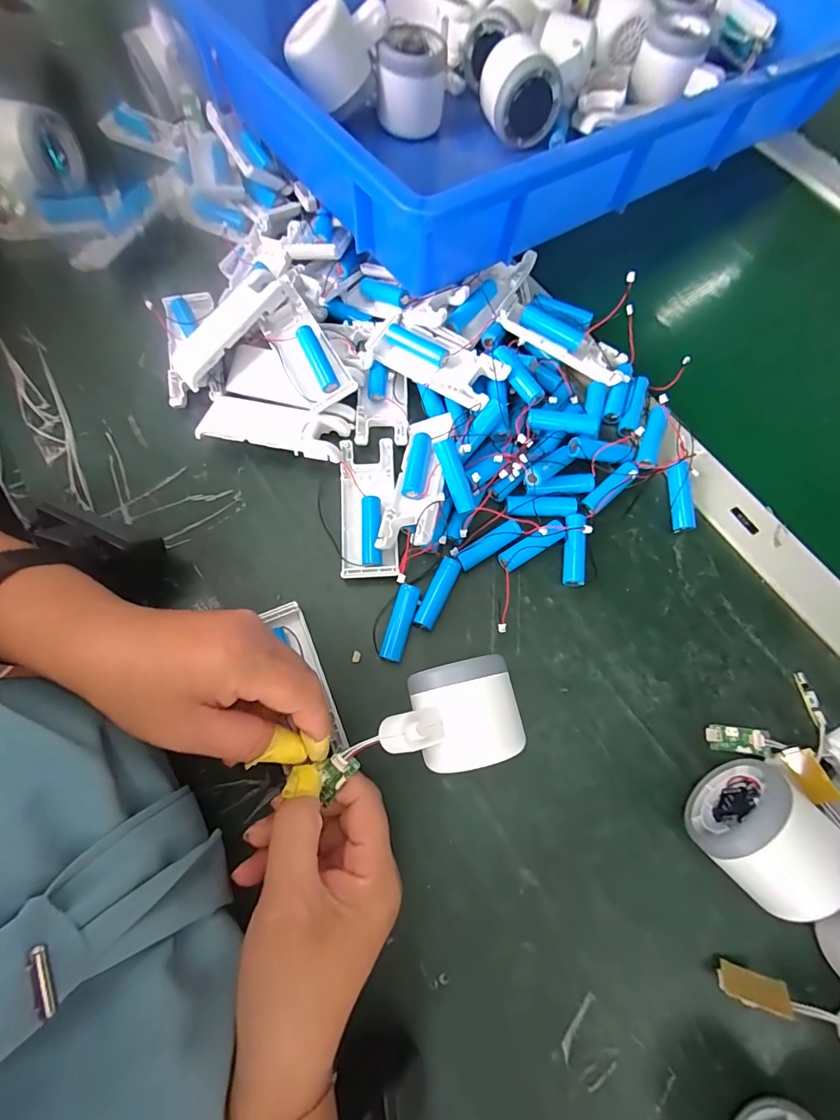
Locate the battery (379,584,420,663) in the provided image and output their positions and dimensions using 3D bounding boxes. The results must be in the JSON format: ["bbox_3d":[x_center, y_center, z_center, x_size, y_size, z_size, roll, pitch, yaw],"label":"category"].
[{"bbox_3d":[-0.013,0.042,0.299,0.015,0.014,0.050,16,74,4],"label":"battery"}]

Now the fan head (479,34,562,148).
[{"bbox_3d":[0.084,-0.398,0.386,0.065,0.062,0.048,-12,74,-5],"label":"fan head"}]

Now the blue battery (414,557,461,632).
[{"bbox_3d":[0.012,0.023,0.306,0.015,0.011,0.050,26,74,7],"label":"blue battery"}]

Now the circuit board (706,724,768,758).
[{"bbox_3d":[0.197,0.112,0.279,0.032,0.004,0.015,-6,70,33],"label":"circuit board"}]

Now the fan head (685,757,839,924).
[{"bbox_3d":[0.190,0.150,0.247,0.054,0.055,0.062,41,77,11],"label":"fan head"}]

